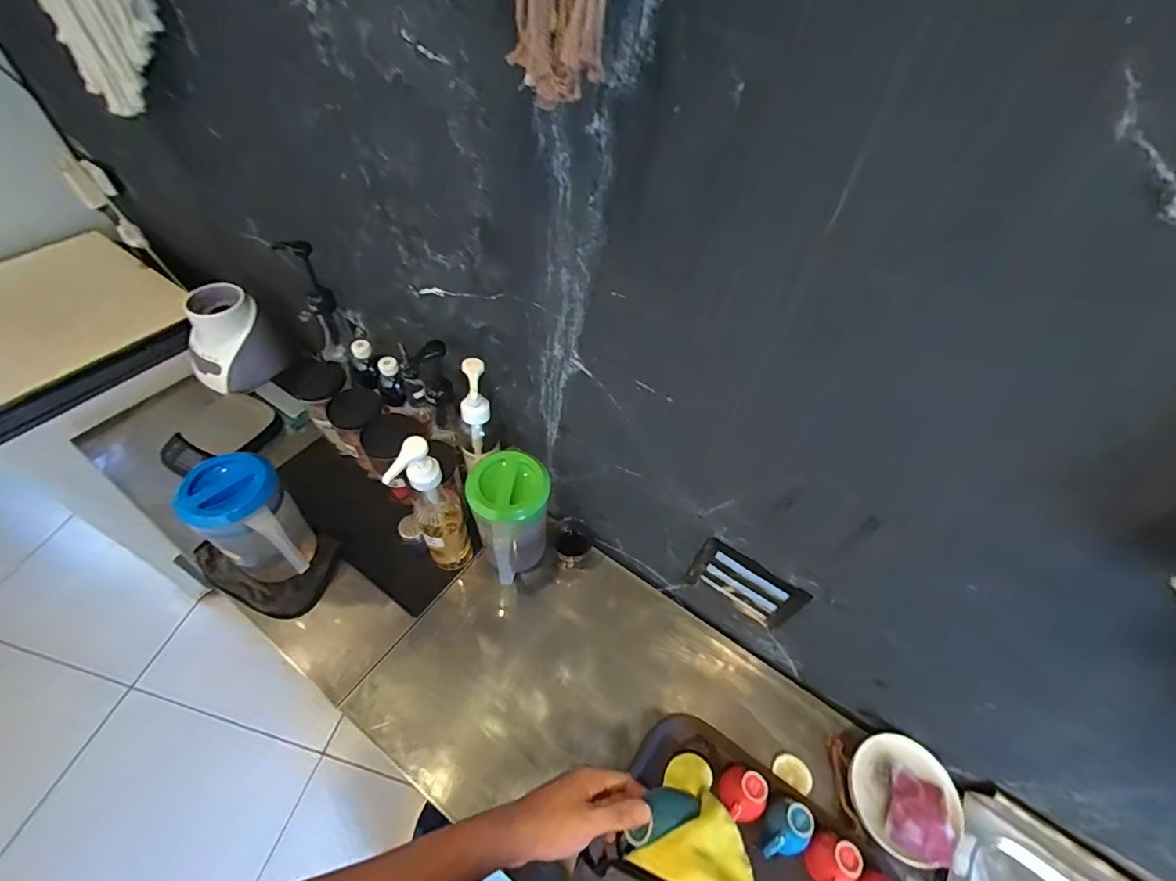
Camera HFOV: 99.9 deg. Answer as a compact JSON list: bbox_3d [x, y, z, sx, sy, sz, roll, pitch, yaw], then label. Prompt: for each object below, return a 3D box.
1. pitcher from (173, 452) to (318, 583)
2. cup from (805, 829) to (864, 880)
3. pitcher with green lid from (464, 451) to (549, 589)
[{"bbox_3d":[-0.509,0.148,0.794,0.146,0.243,0.117,27,55,15],"label":"pitcher"},{"bbox_3d":[0.319,0.559,0.646,0.071,0.054,0.051,-36,63,-27],"label":"cup"},{"bbox_3d":[-0.126,0.134,0.828,0.113,0.235,0.137,-26,59,-22],"label":"pitcher with green lid"}]

